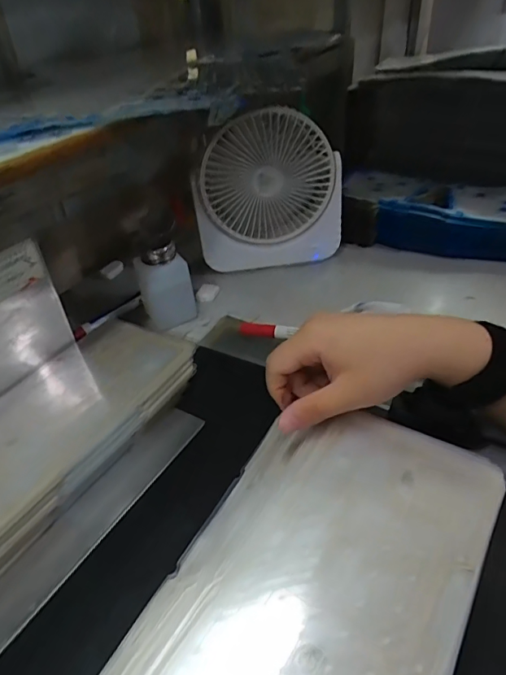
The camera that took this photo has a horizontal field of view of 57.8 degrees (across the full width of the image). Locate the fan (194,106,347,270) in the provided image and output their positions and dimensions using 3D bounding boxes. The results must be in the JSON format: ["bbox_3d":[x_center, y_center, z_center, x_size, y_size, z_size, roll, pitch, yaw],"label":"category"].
[{"bbox_3d":[0.018,-0.187,0.591,0.185,0.185,0.072,-9,39,-3],"label":"fan"}]

